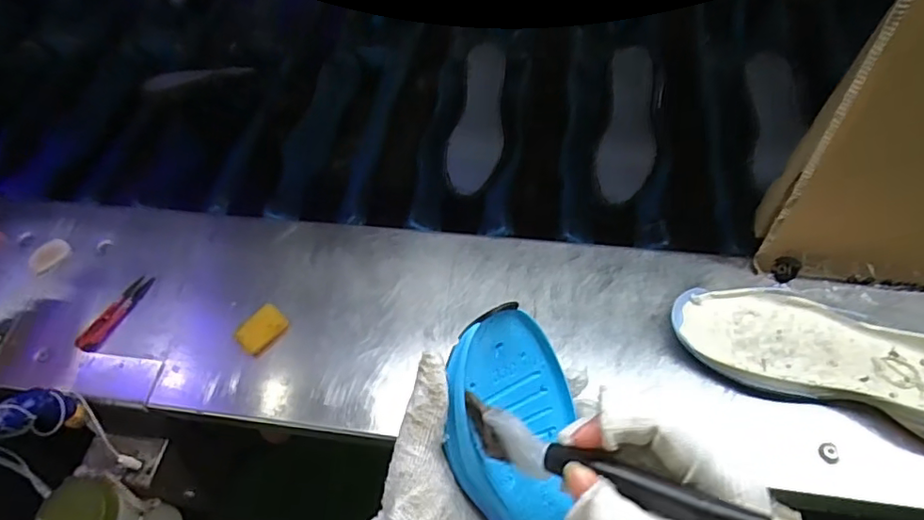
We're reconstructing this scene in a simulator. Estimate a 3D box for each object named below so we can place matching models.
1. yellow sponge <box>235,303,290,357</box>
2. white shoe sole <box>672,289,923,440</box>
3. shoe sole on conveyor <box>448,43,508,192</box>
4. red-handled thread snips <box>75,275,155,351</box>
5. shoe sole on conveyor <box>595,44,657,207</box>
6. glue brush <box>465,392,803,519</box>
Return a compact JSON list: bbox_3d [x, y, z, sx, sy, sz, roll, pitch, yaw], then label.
[{"bbox_3d":[-0.210,0.074,0.589,0.032,0.022,0.052,29,63,22],"label":"yellow sponge"},{"bbox_3d":[0.340,0.090,0.509,0.282,0.047,0.102,17,59,16],"label":"white shoe sole"},{"bbox_3d":[0.024,-0.188,0.748,0.068,0.010,0.197,8,87,10],"label":"shoe sole on conveyor"},{"bbox_3d":[-0.385,0.060,0.625,0.023,0.013,0.100,20,60,18],"label":"red-handled thread snips"},{"bbox_3d":[0.218,-0.176,0.729,0.070,0.015,0.202,7,83,9],"label":"shoe sole on conveyor"},{"bbox_3d":[0.068,0.098,0.262,0.158,0.025,0.020,6,51,36],"label":"glue brush"}]

